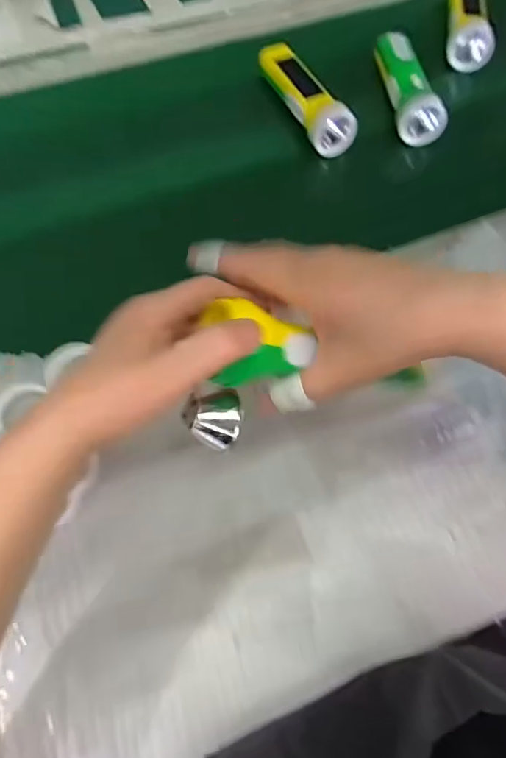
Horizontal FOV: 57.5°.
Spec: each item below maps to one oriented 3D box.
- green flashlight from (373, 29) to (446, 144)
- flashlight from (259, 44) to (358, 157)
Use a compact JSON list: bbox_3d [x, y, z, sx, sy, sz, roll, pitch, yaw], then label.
[{"bbox_3d":[0.189,-0.370,0.577,0.048,0.042,0.173,-8,68,-6],"label":"green flashlight"},{"bbox_3d":[0.060,-0.349,0.566,0.052,0.043,0.177,-25,70,-12],"label":"flashlight"}]

